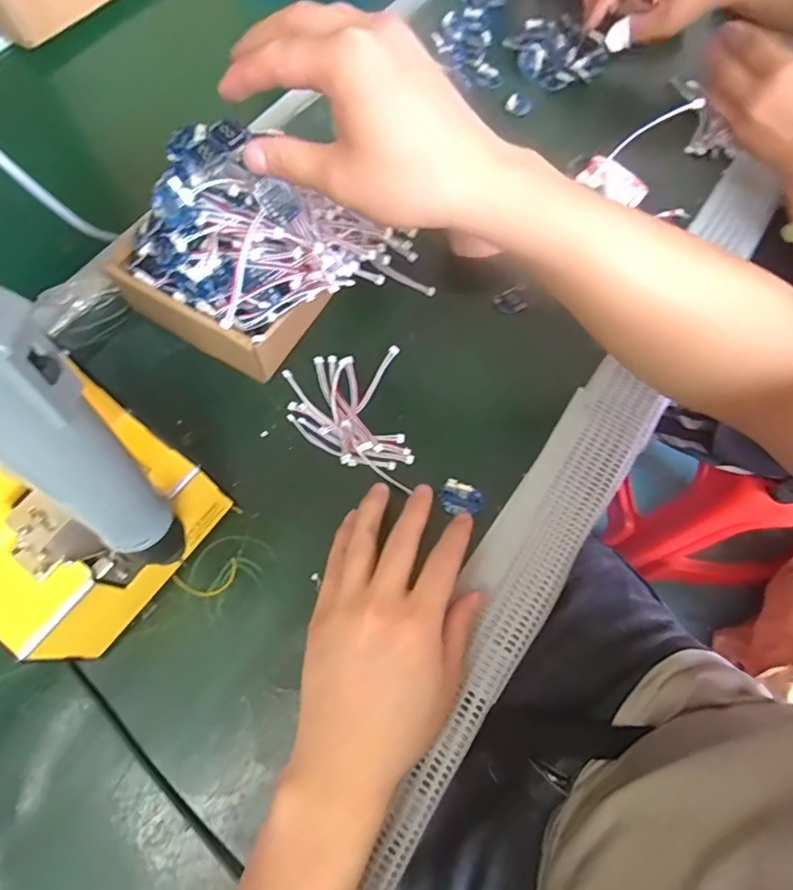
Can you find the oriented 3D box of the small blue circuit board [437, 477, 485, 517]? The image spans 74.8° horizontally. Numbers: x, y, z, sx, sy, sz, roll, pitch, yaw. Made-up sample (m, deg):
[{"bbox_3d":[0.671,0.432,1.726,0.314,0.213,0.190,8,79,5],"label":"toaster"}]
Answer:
[{"bbox_3d":[0.045,0.037,0.359,0.030,0.005,0.023,18,68,7],"label":"small blue circuit board"}]

